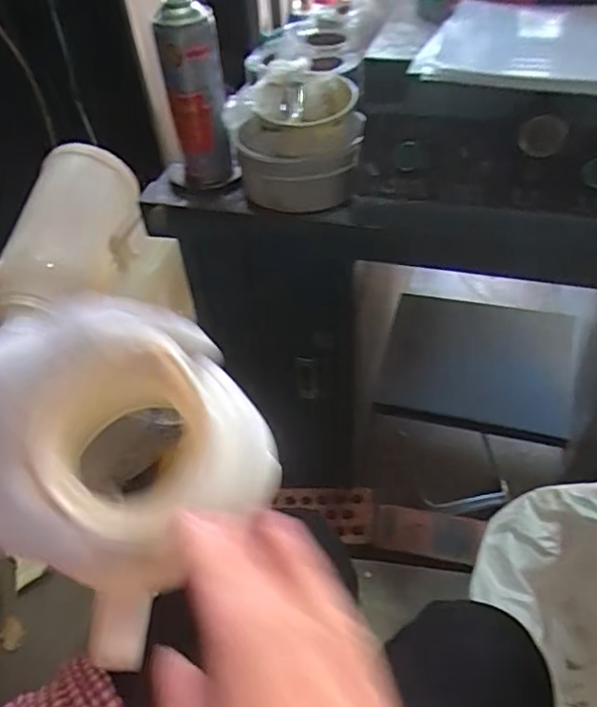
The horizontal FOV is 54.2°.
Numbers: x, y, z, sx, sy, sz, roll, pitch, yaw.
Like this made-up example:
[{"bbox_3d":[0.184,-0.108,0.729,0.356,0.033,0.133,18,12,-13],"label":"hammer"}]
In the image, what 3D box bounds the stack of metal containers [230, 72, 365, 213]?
[{"bbox_3d":[0.000,-0.240,0.669,0.139,0.127,0.126,-6,46,0],"label":"stack of metal containers"}]

